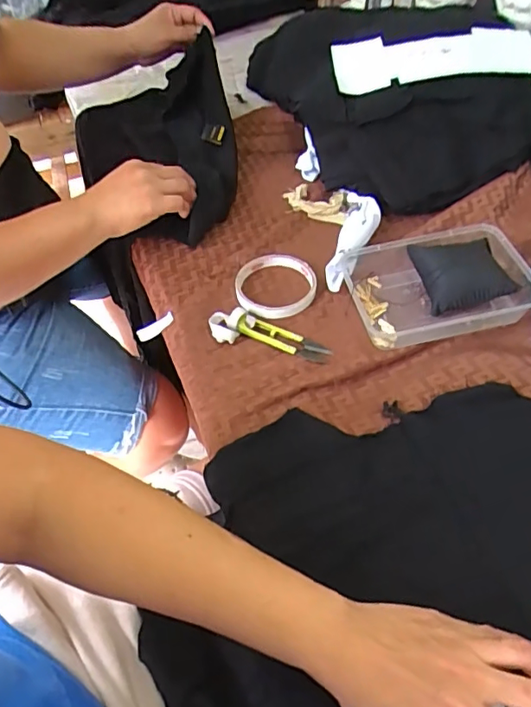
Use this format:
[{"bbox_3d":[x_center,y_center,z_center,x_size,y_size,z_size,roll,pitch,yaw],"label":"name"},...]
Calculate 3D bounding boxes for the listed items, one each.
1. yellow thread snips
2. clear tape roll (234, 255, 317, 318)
[{"bbox_3d":[0.018,-0.016,0.513,0.092,0.013,0.025,21,58,17],"label":"yellow thread snips"},{"bbox_3d":[0.010,-0.074,0.558,0.084,0.012,0.086,-2,54,2],"label":"clear tape roll"}]

